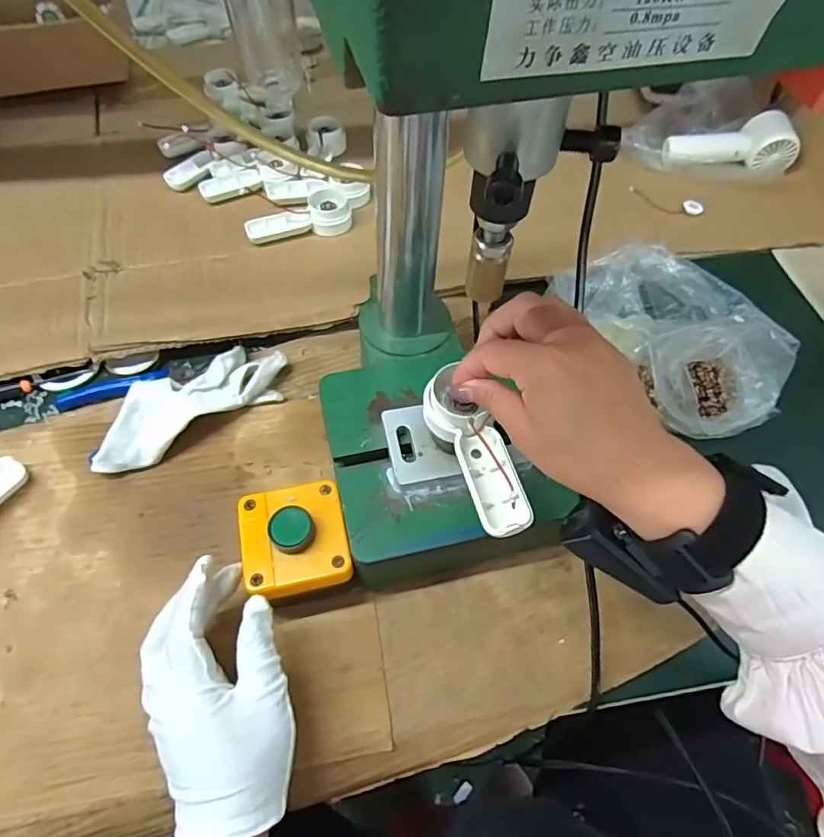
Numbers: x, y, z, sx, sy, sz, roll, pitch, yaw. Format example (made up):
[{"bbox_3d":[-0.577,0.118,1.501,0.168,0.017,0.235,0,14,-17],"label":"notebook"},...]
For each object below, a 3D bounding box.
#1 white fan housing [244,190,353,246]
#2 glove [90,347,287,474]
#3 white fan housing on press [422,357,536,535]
[{"bbox_3d":[-0.119,-0.212,0.564,0.108,0.021,0.046,-11,60,-8],"label":"white fan housing"},{"bbox_3d":[-0.183,-0.015,0.444,0.164,0.035,0.058,-31,64,-19],"label":"glove"},{"bbox_3d":[0.038,0.020,0.326,0.036,0.023,0.105,-23,72,-15],"label":"white fan housing on press"}]

